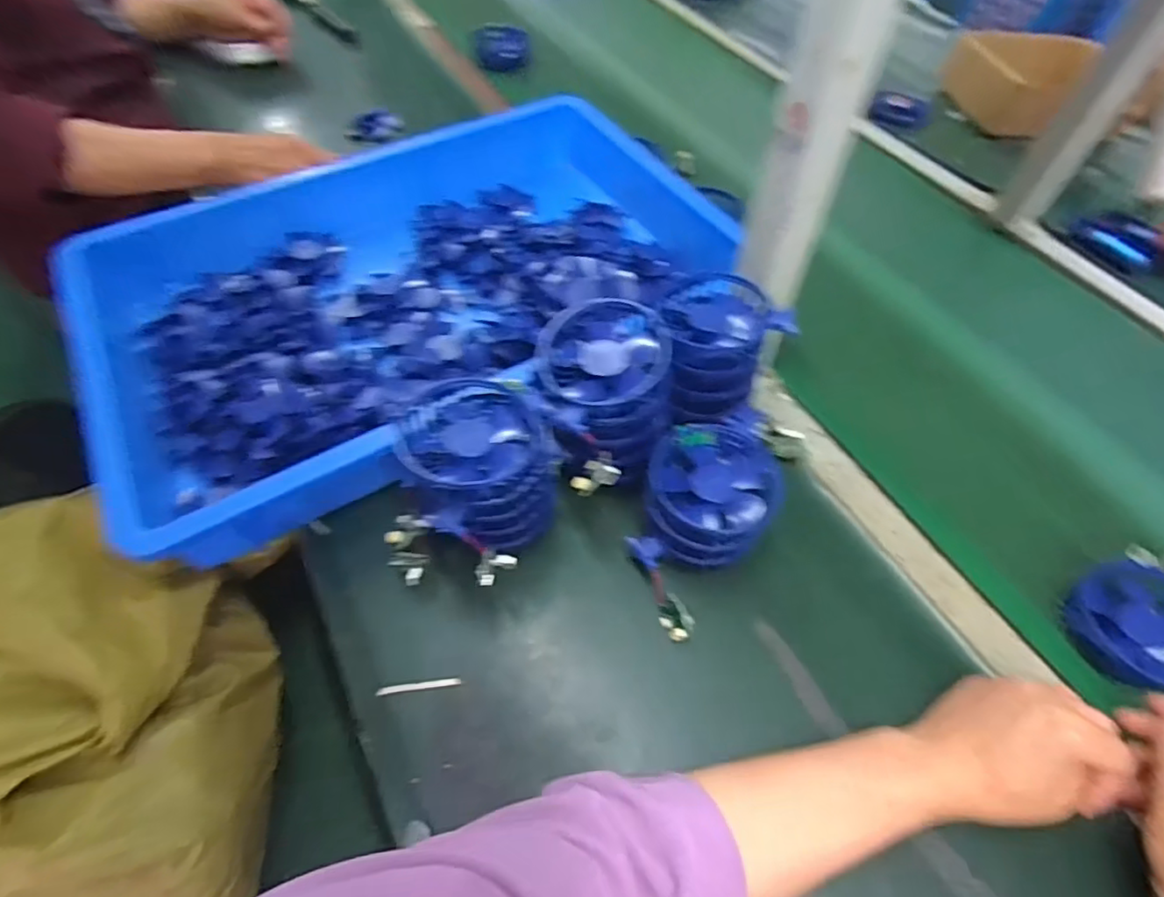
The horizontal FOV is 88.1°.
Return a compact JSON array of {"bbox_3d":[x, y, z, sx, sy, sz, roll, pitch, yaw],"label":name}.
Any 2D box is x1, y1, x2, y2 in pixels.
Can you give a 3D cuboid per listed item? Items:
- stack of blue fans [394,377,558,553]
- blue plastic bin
[{"bbox_3d":[-0.068,0.019,0.442,0.103,0.122,0.108,-16,58,-11],"label":"stack of blue fans"},{"bbox_3d":[-0.153,-0.172,0.579,0.556,0.089,0.411,-26,61,-17],"label":"blue plastic bin"}]

